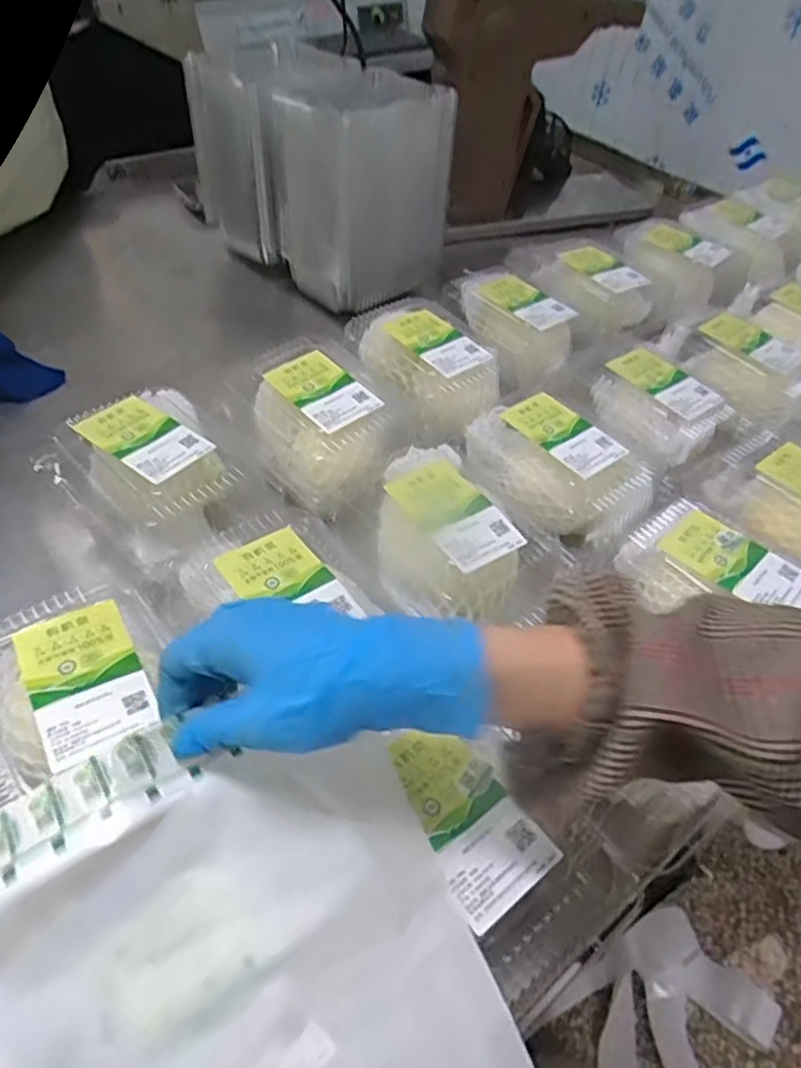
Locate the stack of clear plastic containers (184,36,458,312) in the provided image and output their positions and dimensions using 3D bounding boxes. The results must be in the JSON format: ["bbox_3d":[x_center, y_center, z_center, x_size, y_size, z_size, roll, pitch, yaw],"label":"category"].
[{"bbox_3d":[-0.109,-0.461,0.863,0.303,0.206,0.189,35,54,23],"label":"stack of clear plastic containers"}]

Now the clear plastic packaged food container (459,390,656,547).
[{"bbox_3d":[0.142,-0.060,0.608,0.149,0.066,0.102,39,55,25],"label":"clear plastic packaged food container"}]

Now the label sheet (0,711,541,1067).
[{"bbox_3d":[-0.063,0.193,0.283,0.203,0.051,0.222,-17,52,-20],"label":"label sheet"}]

